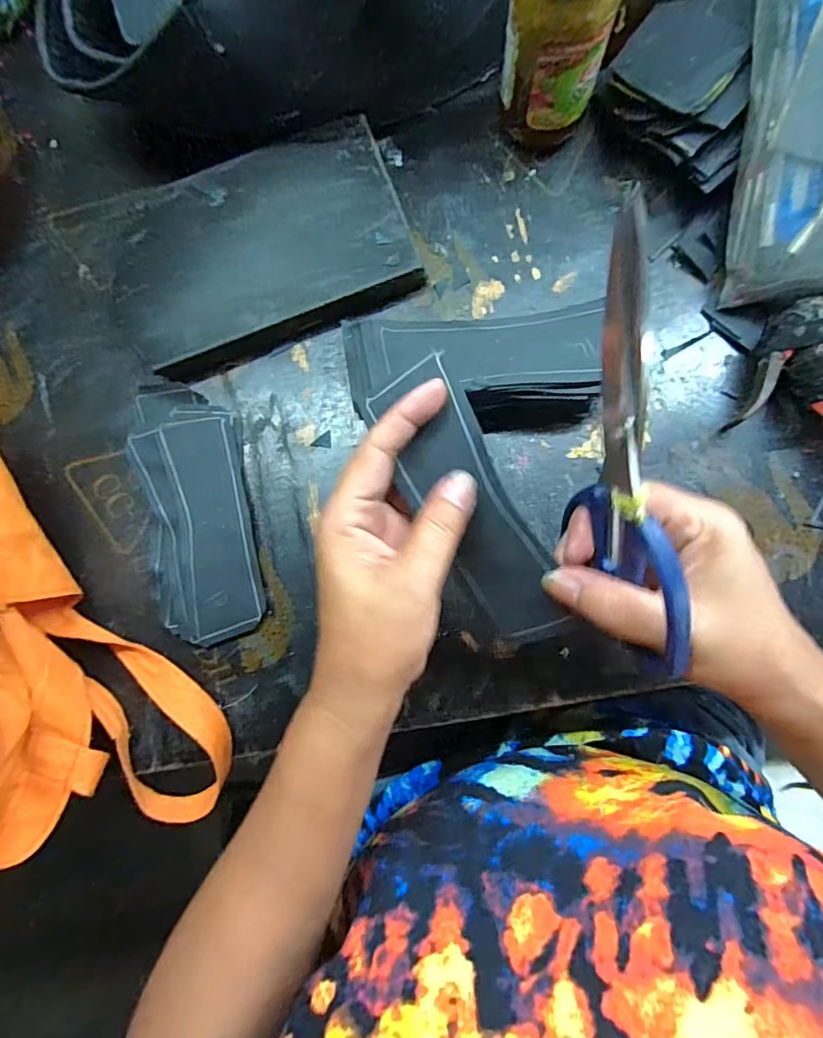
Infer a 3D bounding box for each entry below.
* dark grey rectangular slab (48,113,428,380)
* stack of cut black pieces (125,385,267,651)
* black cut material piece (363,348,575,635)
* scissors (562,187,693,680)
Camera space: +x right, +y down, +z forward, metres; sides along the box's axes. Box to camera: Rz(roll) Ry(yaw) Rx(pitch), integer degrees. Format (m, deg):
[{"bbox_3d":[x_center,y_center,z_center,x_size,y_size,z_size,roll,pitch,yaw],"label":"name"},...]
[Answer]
[{"bbox_3d":[-0.123,-0.193,0.372,0.229,0.025,0.150,-19,82,1],"label":"dark grey rectangular slab"},{"bbox_3d":[-0.144,-0.008,0.353,0.070,0.011,0.174,-17,82,1],"label":"stack of cut black pieces"},{"bbox_3d":[0.029,-0.007,0.260,0.044,0.020,0.146,-26,93,0],"label":"black cut material piece"},{"bbox_3d":[0.085,-0.023,0.216,0.023,0.059,0.180,-13,114,2],"label":"scissors"}]

